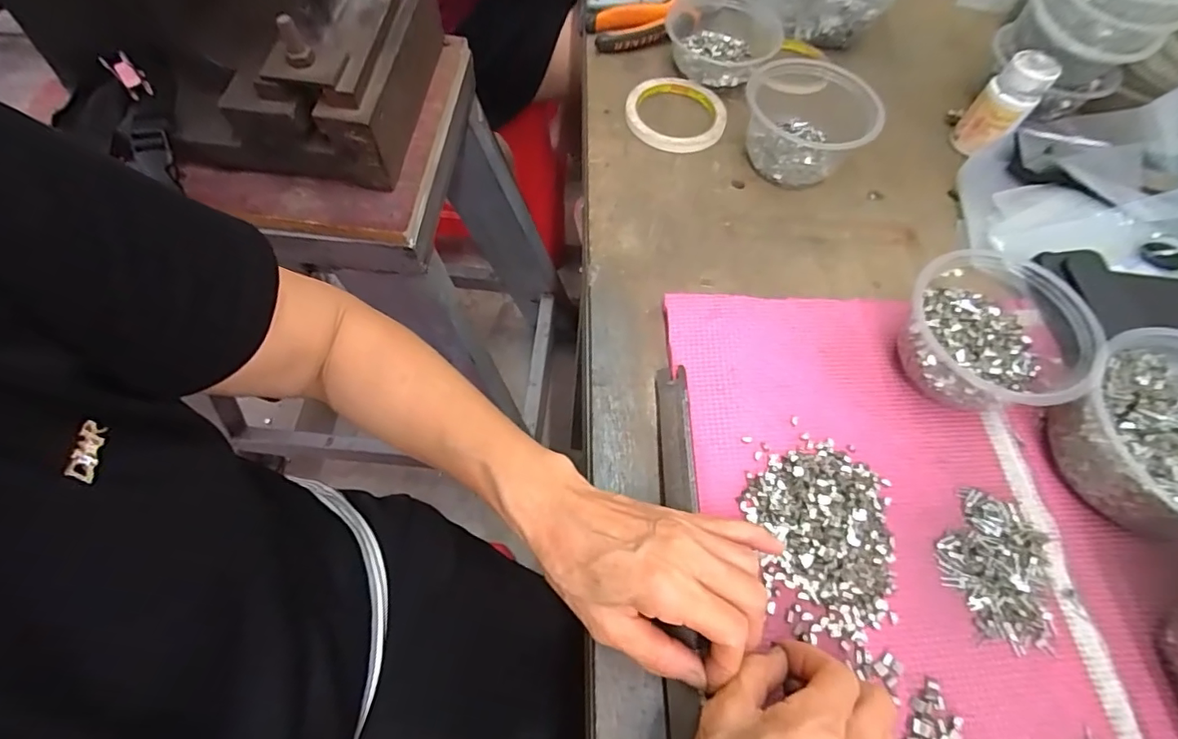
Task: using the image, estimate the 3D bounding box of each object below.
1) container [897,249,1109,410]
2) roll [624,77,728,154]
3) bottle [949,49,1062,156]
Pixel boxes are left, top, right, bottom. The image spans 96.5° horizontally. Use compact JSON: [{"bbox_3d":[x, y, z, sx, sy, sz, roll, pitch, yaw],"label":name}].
[{"bbox_3d":[0.276,-0.019,0.364,0.103,0.070,0.109,0,62,-1],"label":"container"},{"bbox_3d":[0.085,-0.250,0.512,0.095,0.015,0.093,0,62,-1],"label":"roll"},{"bbox_3d":[0.383,-0.244,0.487,0.045,0.079,0.044,35,67,16],"label":"bottle"}]

